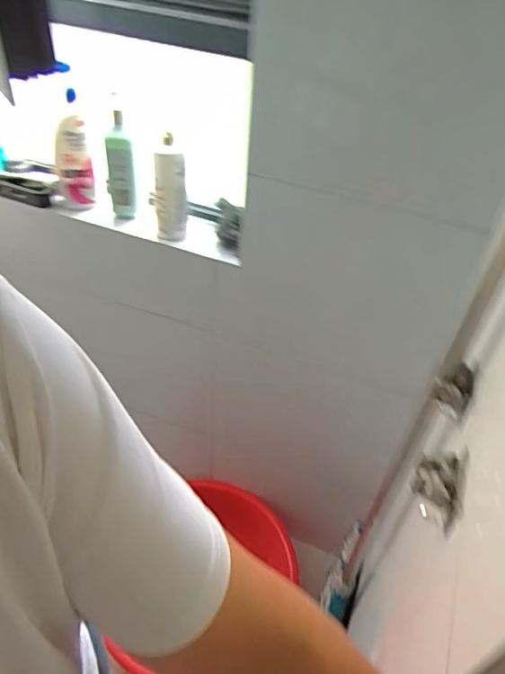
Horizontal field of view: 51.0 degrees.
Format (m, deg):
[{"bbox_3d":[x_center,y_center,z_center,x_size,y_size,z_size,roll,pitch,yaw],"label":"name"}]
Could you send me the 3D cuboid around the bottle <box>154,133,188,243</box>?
[{"bbox_3d":[-0.157,-0.279,1.030,0.070,0.200,0.053,-7,44,-12],"label":"bottle"}]

